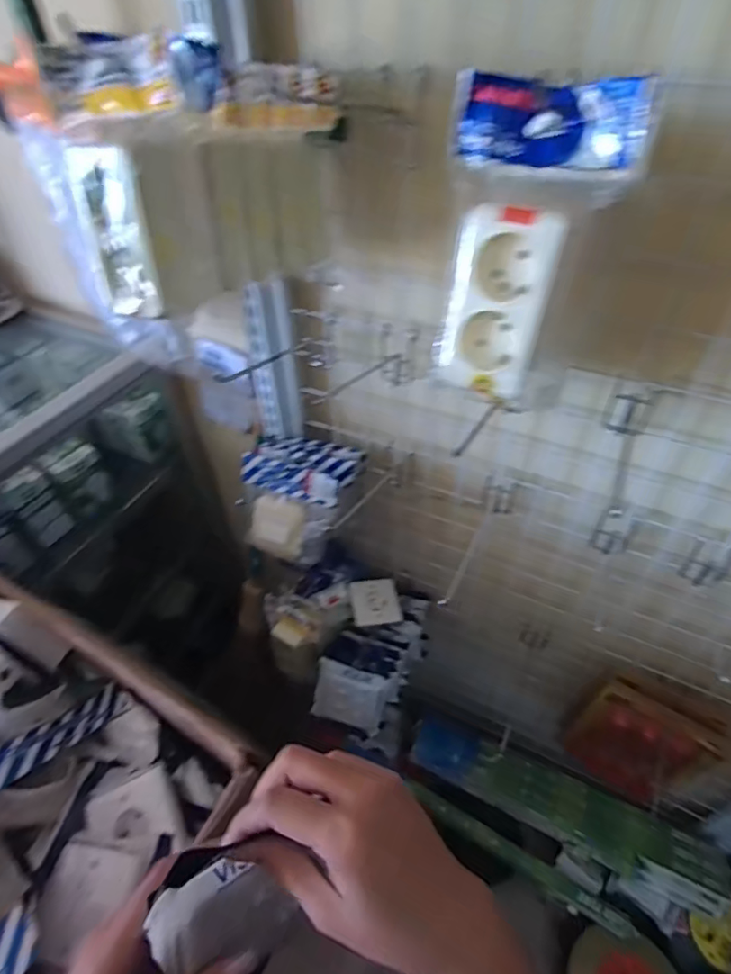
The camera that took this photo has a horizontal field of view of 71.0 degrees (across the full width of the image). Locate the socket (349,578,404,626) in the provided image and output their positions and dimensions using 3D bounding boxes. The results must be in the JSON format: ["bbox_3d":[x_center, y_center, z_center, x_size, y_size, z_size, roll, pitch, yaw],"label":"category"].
[{"bbox_3d":[0.021,0.202,0.902,0.086,0.018,0.078,1,61,-24],"label":"socket"}]

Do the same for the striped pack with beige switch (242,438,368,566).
[{"bbox_3d":[-0.095,0.014,0.755,0.160,0.120,0.140,7,46,9],"label":"striped pack with beige switch"}]

